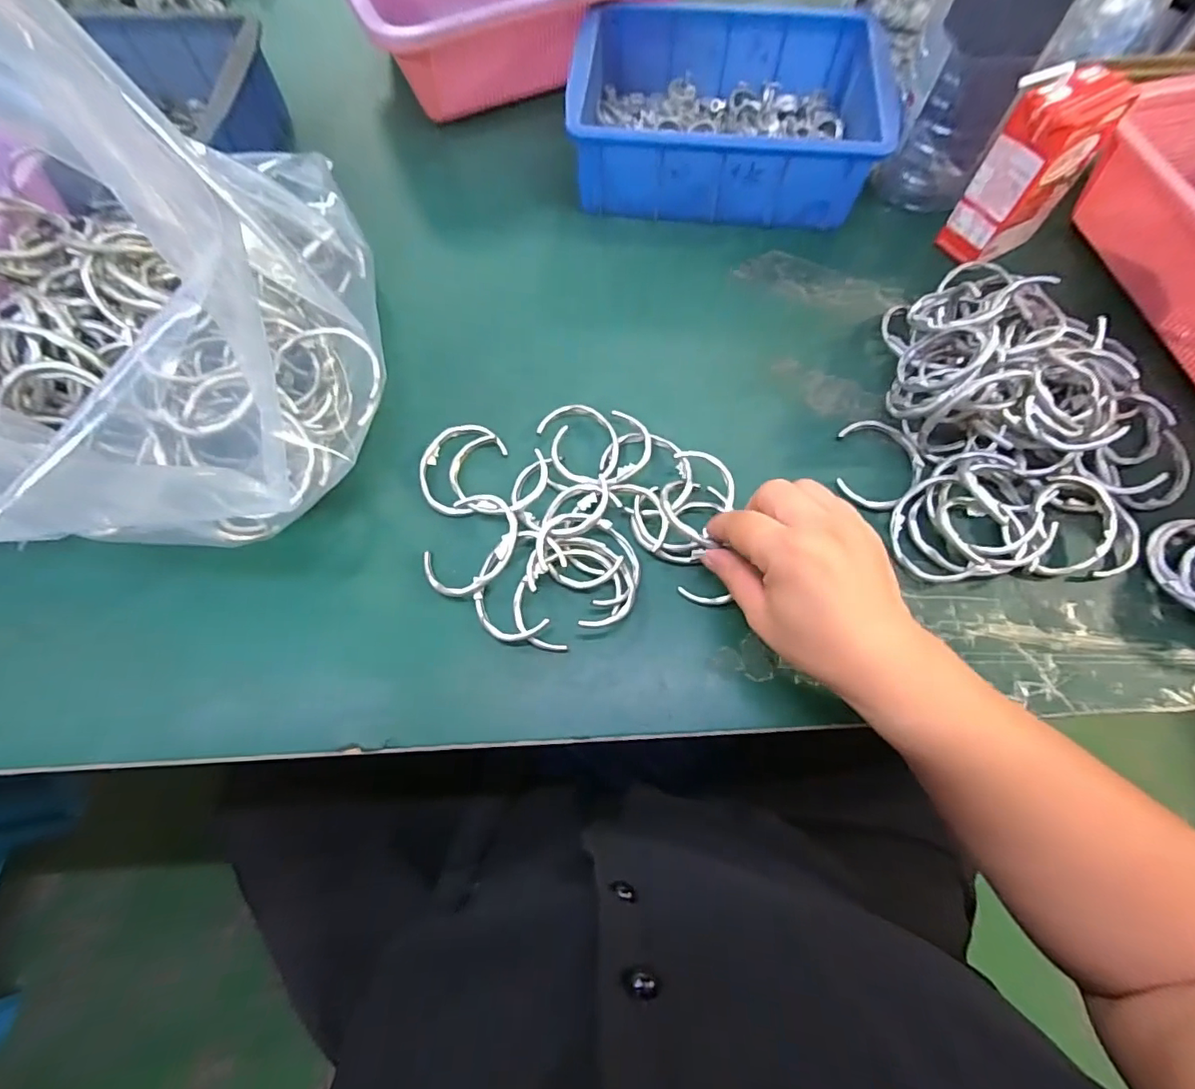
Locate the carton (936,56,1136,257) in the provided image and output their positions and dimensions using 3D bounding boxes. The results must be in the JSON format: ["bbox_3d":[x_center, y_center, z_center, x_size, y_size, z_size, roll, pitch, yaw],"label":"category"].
[{"bbox_3d":[0.313,-0.271,0.393,0.070,0.113,0.042,-25,71,-10],"label":"carton"}]

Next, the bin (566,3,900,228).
[{"bbox_3d":[0.105,-0.355,0.448,0.241,0.071,0.172,7,68,2],"label":"bin"}]

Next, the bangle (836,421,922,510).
[{"bbox_3d":[0.190,-0.054,0.363,0.051,0.006,0.067,12,69,4],"label":"bangle"}]

